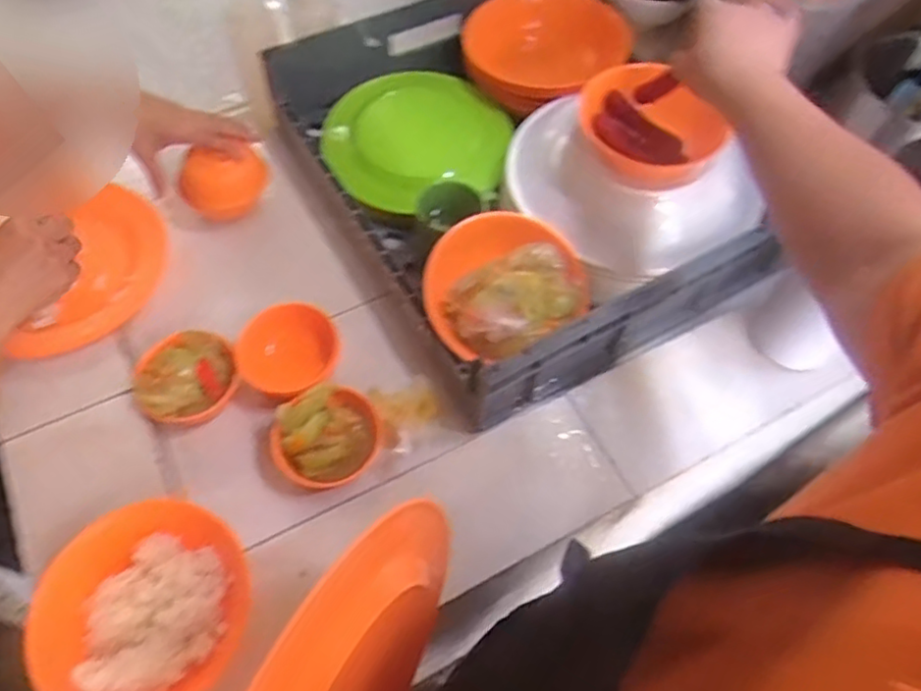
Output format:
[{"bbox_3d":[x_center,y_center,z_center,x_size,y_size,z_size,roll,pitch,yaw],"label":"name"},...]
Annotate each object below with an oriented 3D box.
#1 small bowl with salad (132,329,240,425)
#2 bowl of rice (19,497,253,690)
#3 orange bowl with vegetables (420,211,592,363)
[{"bbox_3d":[-0.289,0.034,0.692,0.101,0.041,0.090,-14,63,-10],"label":"small bowl with salad"},{"bbox_3d":[-0.263,0.218,0.545,0.161,0.069,0.172,17,62,7],"label":"bowl of rice"},{"bbox_3d":[0.046,-0.070,0.700,0.177,0.065,0.127,-31,67,-18],"label":"orange bowl with vegetables"}]

